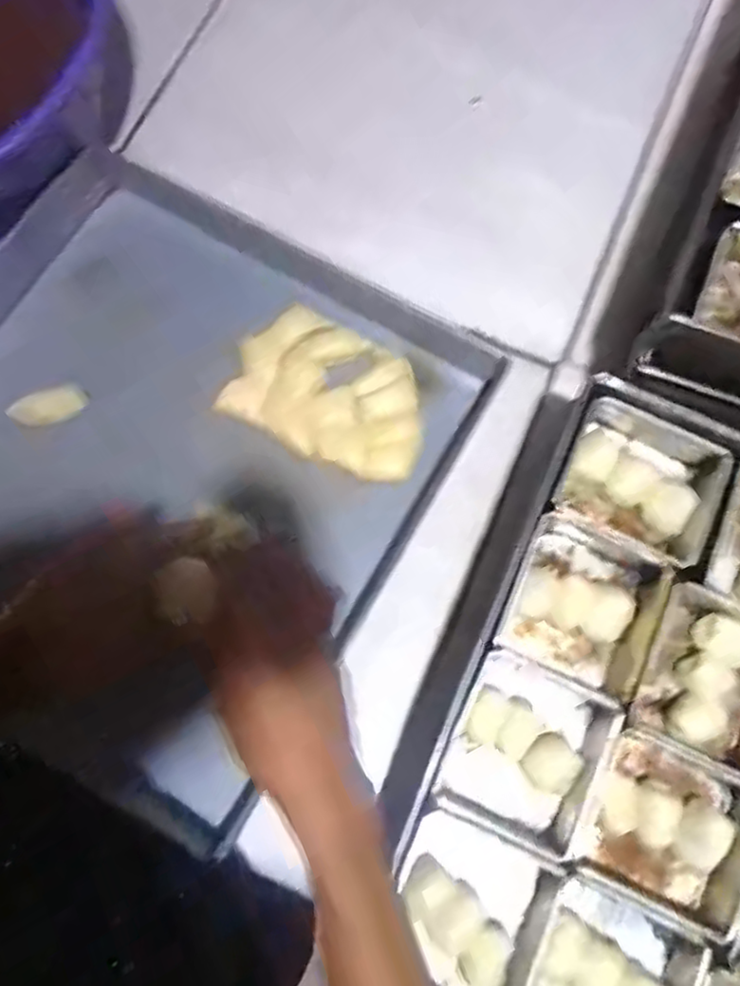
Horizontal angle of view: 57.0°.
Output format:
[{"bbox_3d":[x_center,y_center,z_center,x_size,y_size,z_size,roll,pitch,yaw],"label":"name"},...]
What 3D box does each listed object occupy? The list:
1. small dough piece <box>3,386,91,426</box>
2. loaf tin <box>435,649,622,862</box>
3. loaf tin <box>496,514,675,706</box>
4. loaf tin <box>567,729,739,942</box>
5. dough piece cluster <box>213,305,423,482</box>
[{"bbox_3d":[-0.296,-0.079,0.629,0.072,0.015,0.025,-20,74,-5],"label":"small dough piece"},{"bbox_3d":[0.106,0.177,0.476,0.101,0.045,0.113,24,75,7],"label":"loaf tin"},{"bbox_3d":[0.154,0.080,0.502,0.103,0.046,0.110,25,75,8],"label":"loaf tin"},{"bbox_3d":[0.199,0.225,0.465,0.115,0.048,0.101,25,75,8],"label":"loaf tin"},{"bbox_3d":[-0.034,-0.095,0.616,0.183,0.027,0.120,25,75,8],"label":"dough piece cluster"}]

